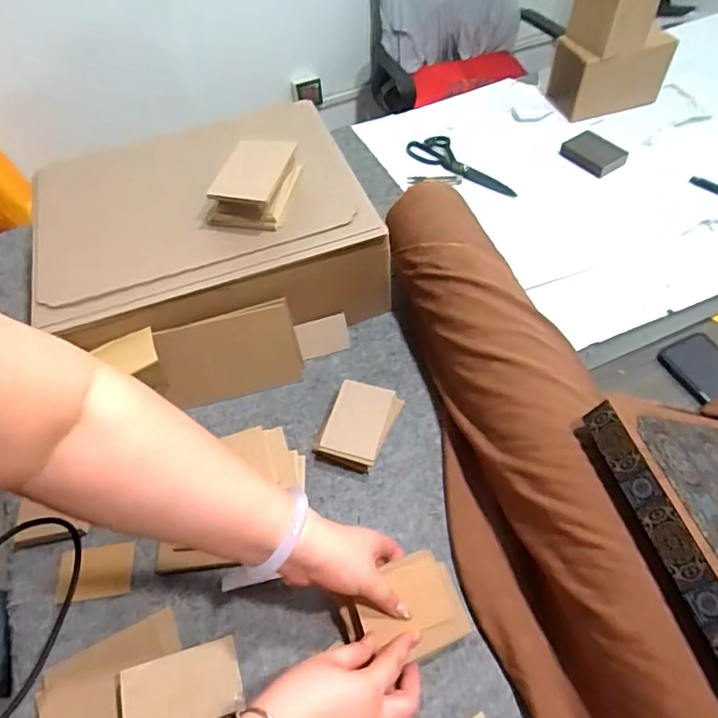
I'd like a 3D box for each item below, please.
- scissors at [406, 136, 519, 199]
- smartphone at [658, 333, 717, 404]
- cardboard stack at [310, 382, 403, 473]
[{"bbox_3d":[0.204,-0.370,0.984,0.237,0.016,0.077,36,64,25],"label":"scissors"},{"bbox_3d":[0.490,0.031,0.695,0.086,0.013,0.158,-25,57,-13],"label":"smartphone"},{"bbox_3d":[-0.001,0.082,0.660,0.084,0.038,0.112,20,58,17],"label":"cardboard stack"}]

